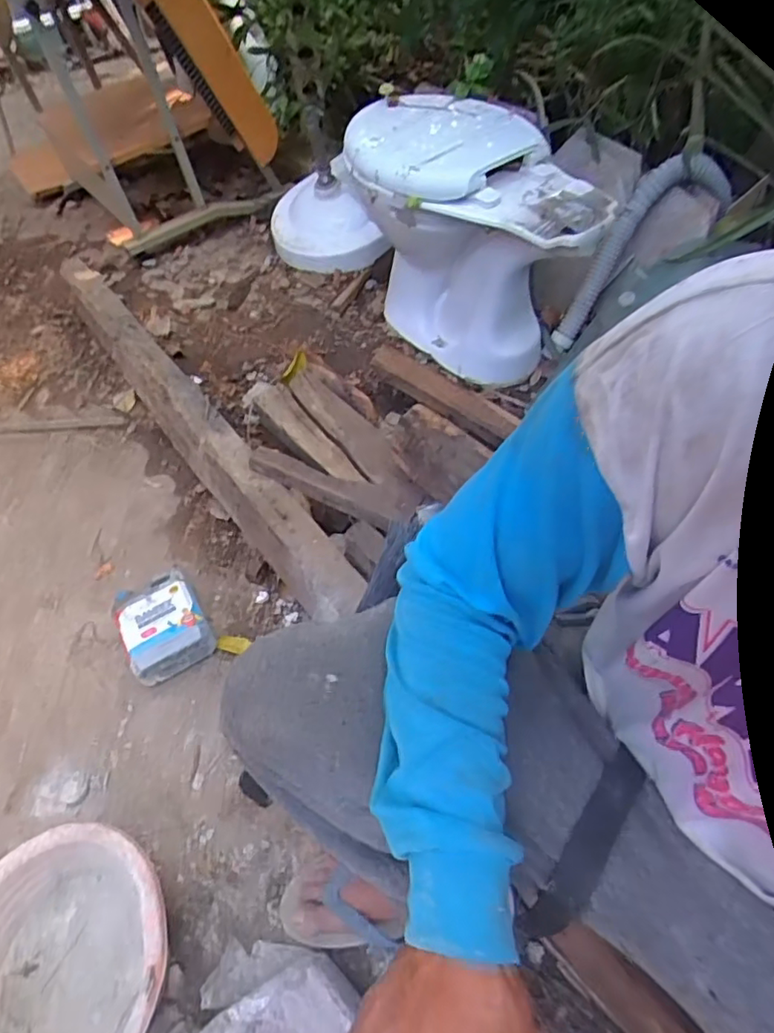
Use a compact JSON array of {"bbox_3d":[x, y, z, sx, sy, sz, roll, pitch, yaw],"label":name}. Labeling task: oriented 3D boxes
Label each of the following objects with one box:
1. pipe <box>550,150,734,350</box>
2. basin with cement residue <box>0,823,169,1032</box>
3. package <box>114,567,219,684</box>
[{"bbox_3d":[0.499,-0.531,1.224,0.171,0.421,0.073,10,41,-37],"label":"pipe"},{"bbox_3d":[-0.344,0.493,0.633,0.241,0.133,0.250,-1,51,2],"label":"basin with cement residue"},{"bbox_3d":[-0.366,0.173,0.959,0.129,0.057,0.162,-29,55,-16],"label":"package"}]

